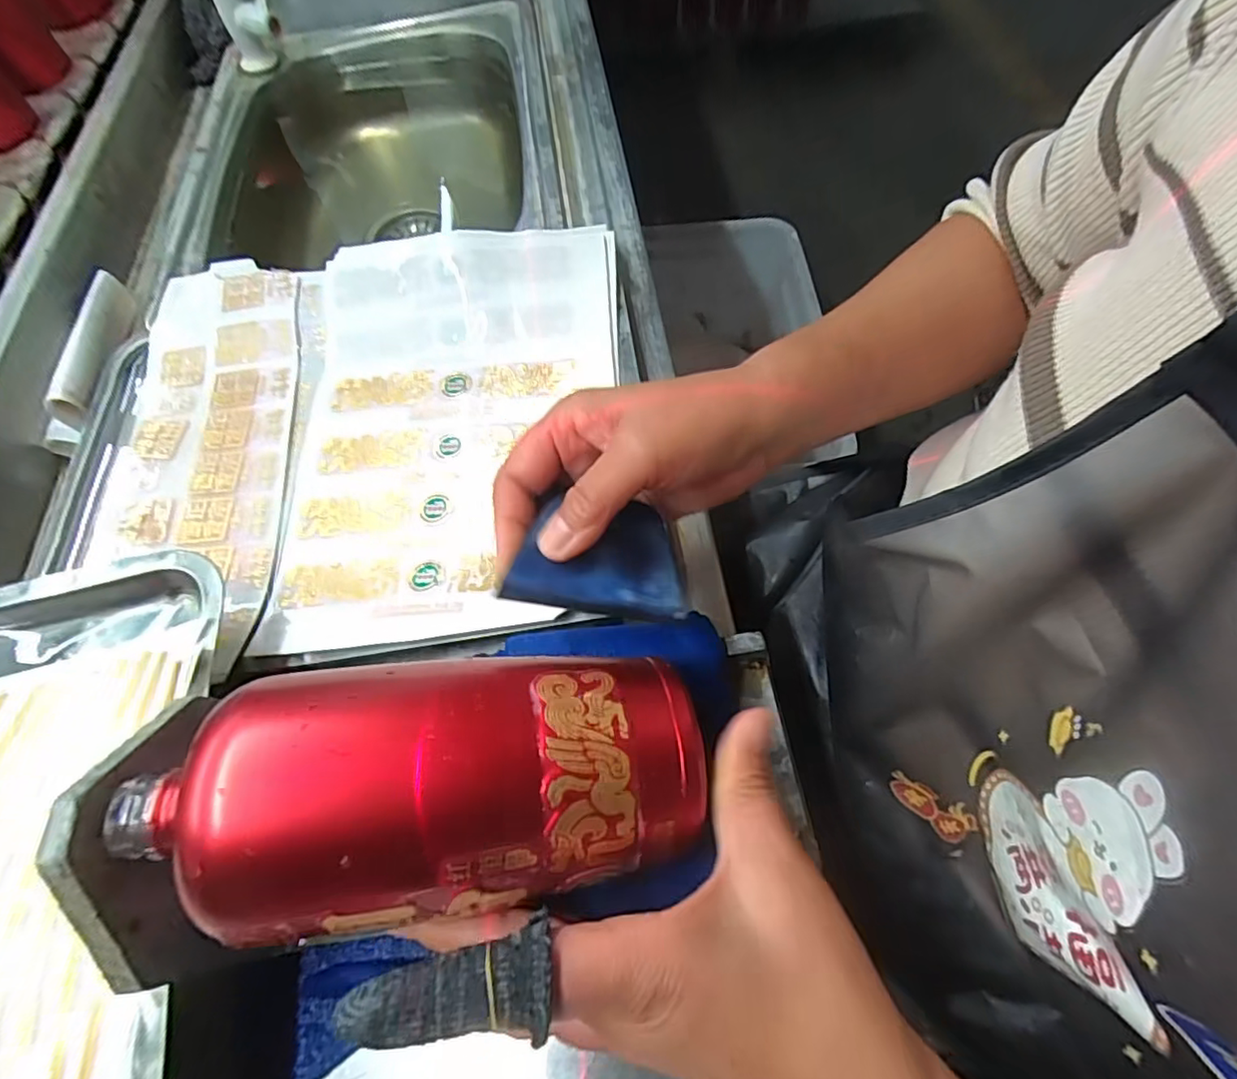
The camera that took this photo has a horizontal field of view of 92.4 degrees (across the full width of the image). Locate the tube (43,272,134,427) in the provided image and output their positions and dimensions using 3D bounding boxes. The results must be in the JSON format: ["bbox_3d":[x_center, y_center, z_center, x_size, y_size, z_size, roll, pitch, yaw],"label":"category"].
[{"bbox_3d":[-0.392,-0.148,0.440,0.020,0.021,0.136,-5,66,0],"label":"tube"}]

